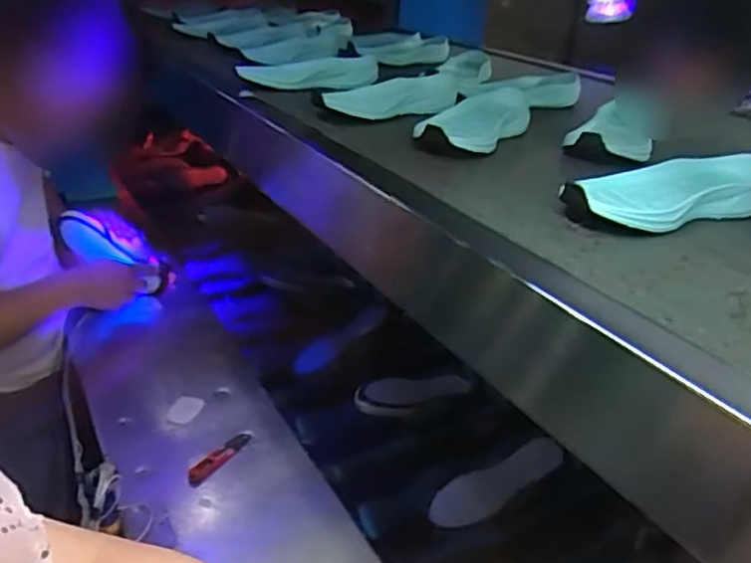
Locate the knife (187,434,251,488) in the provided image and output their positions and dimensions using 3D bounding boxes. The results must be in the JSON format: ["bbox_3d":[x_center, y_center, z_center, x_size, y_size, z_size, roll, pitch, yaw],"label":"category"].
[{"bbox_3d":[-0.206,0.230,0.835,0.026,0.006,0.107,19,30,25],"label":"knife"}]

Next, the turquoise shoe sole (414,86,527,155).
[{"bbox_3d":[0.122,-0.196,0.779,0.091,0.047,0.238,19,30,25],"label":"turquoise shoe sole"}]

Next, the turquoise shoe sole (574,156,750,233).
[{"bbox_3d":[0.266,-0.084,0.584,0.203,0.043,0.093,-9,30,-25],"label":"turquoise shoe sole"}]

